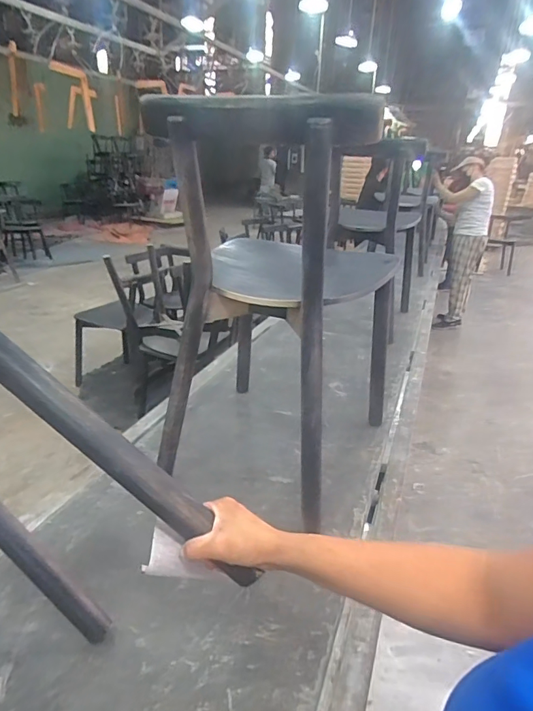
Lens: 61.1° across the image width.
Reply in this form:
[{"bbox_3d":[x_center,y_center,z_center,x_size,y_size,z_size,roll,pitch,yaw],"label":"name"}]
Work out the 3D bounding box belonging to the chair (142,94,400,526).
[{"bbox_3d":[0.054,-0.133,0.981,0.422,0.689,0.533,8,24,15],"label":"chair"}]

